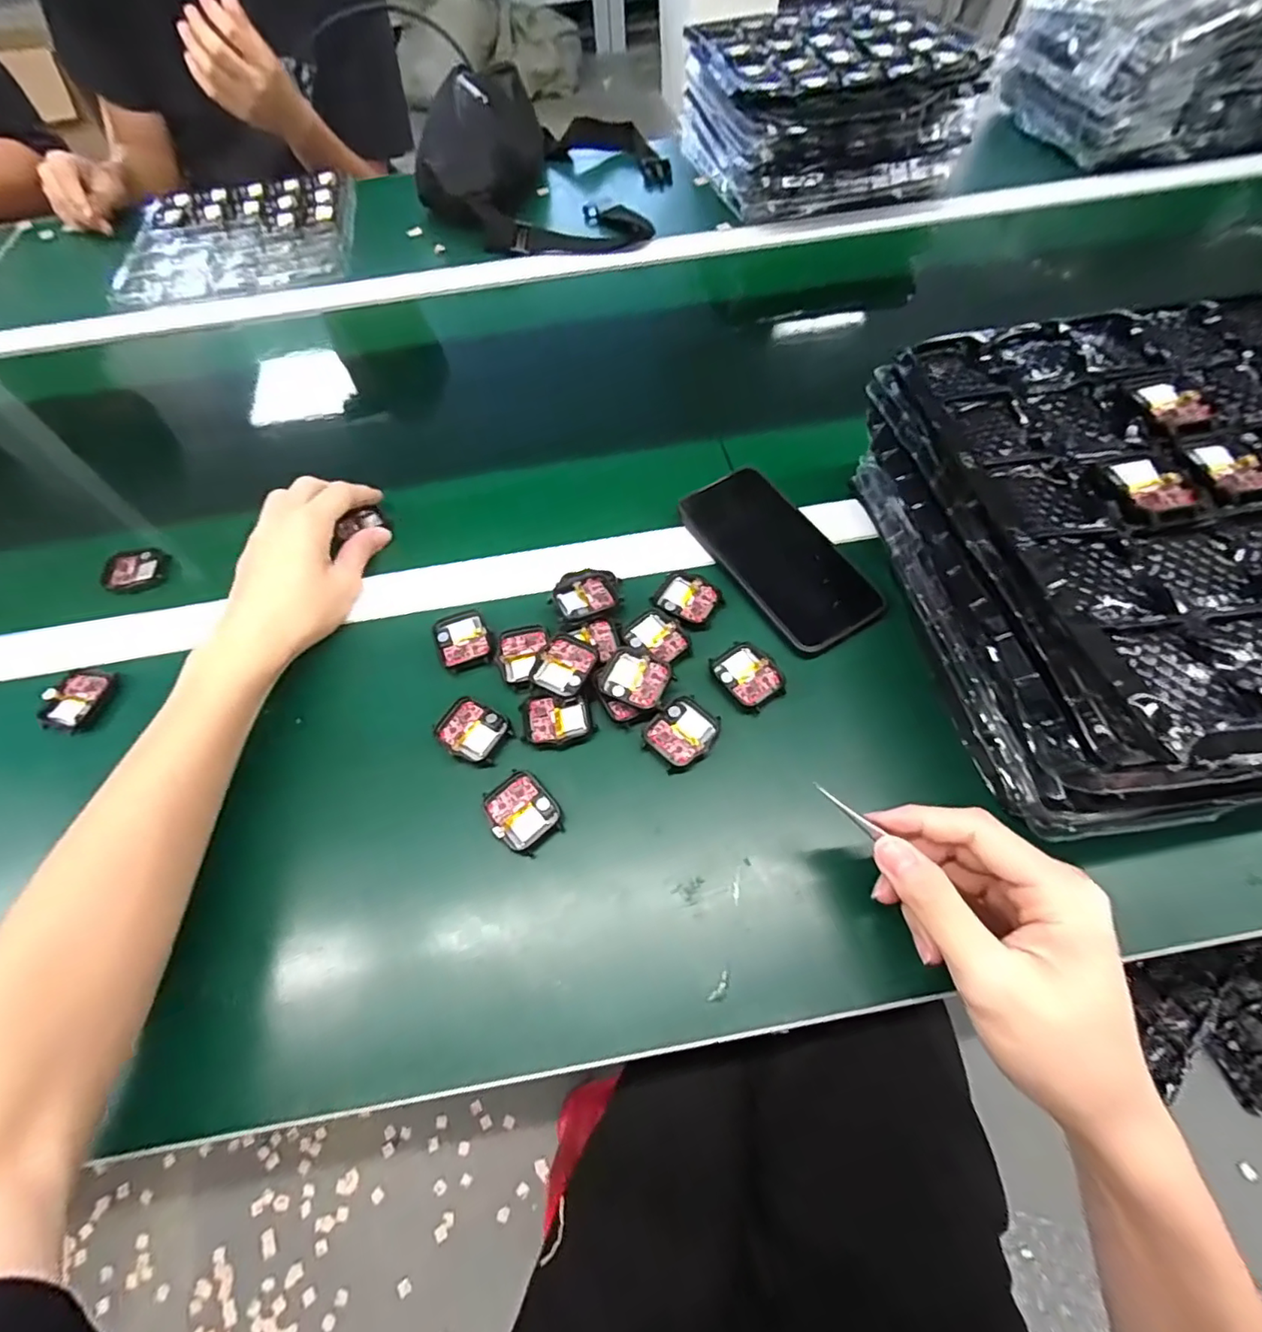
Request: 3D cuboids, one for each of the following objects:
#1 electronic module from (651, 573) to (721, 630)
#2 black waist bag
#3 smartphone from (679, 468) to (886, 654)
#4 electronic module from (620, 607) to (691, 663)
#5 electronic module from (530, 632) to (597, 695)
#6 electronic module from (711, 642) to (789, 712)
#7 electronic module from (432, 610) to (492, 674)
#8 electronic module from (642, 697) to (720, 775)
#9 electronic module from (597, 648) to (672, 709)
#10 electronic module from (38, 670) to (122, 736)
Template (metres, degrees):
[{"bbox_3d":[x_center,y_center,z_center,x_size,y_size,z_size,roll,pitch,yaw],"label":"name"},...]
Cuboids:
[{"bbox_3d":[0.041,-0.049,0.415,0.044,0.004,0.040,31,67,19],"label":"electronic module"},{"bbox_3d":[-0.104,-0.628,0.713,0.290,0.101,0.316,8,61,8],"label":"black waist bag"},{"bbox_3d":[0.108,-0.081,0.420,0.075,0.016,0.150,-31,72,-10],"label":"smartphone"},{"bbox_3d":[0.017,-0.021,0.398,0.035,0.010,0.043,-38,65,-17],"label":"electronic module"},{"bbox_3d":[-0.044,0.000,0.389,0.035,0.010,0.043,23,64,15],"label":"electronic module"},{"bbox_3d":[0.078,0.006,0.387,0.037,0.006,0.045,-31,64,-14],"label":"electronic module"},{"bbox_3d":[-0.119,-0.019,0.409,0.036,0.006,0.045,-21,62,-8],"label":"electronic module"},{"bbox_3d":[0.033,0.043,0.370,0.045,0.009,0.038,-41,66,-18],"label":"electronic module"},{"bbox_3d":[0.002,0.009,0.381,0.043,0.013,0.034,25,65,16],"label":"electronic module"},{"bbox_3d":[-0.382,0.022,0.399,0.032,0.015,0.046,11,62,10],"label":"electronic module"}]

